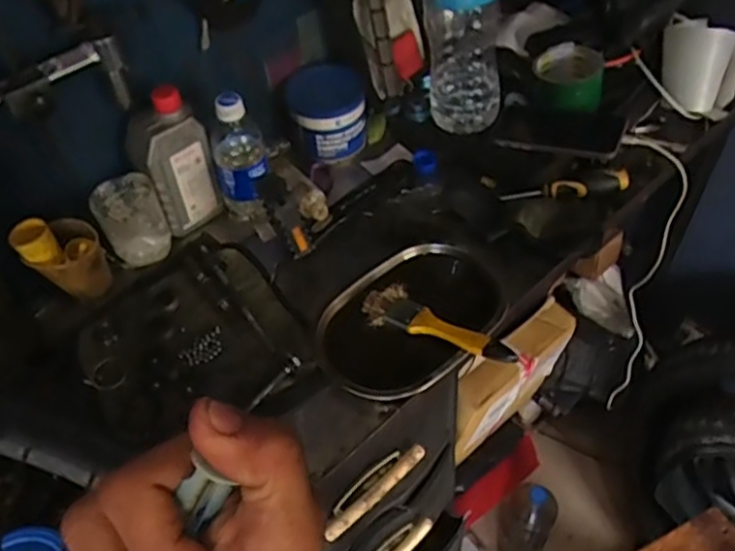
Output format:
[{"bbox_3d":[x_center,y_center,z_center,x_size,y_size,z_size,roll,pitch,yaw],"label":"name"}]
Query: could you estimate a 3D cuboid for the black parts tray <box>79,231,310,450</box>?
[{"bbox_3d":[-0.195,0.063,0.728,0.215,0.023,0.224,-30,54,-18],"label":"black parts tray"}]

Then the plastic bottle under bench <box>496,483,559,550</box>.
[{"bbox_3d":[0.287,0.472,1.249,0.098,0.293,0.072,21,55,21],"label":"plastic bottle under bench"}]

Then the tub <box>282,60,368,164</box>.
[{"bbox_3d":[-0.053,-0.218,0.894,0.102,0.087,0.096,-2,51,3],"label":"tub"}]

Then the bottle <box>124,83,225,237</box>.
[{"bbox_3d":[-0.227,-0.131,0.786,0.085,0.173,0.051,-29,54,-18],"label":"bottle"}]

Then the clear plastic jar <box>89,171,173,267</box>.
[{"bbox_3d":[-0.274,-0.059,0.785,0.070,0.096,0.067,-2,51,3],"label":"clear plastic jar"}]

